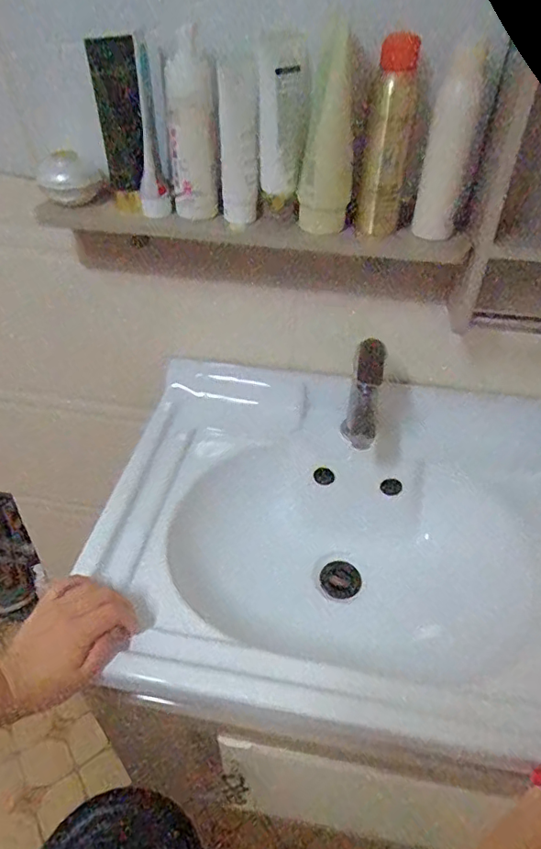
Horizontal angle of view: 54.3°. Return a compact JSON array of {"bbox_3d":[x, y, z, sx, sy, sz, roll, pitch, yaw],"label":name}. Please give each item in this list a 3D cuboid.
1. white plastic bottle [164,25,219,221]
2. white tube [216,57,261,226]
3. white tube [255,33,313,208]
[{"bbox_3d":[-0.081,-0.299,0.548,0.047,0.168,0.028,-2,41,-4],"label":"white plastic bottle"},{"bbox_3d":[-0.032,-0.288,0.553,0.040,0.156,0.025,-1,41,-3],"label":"white tube"},{"bbox_3d":[0.012,-0.301,0.534,0.049,0.151,0.027,-3,41,-5],"label":"white tube"}]

